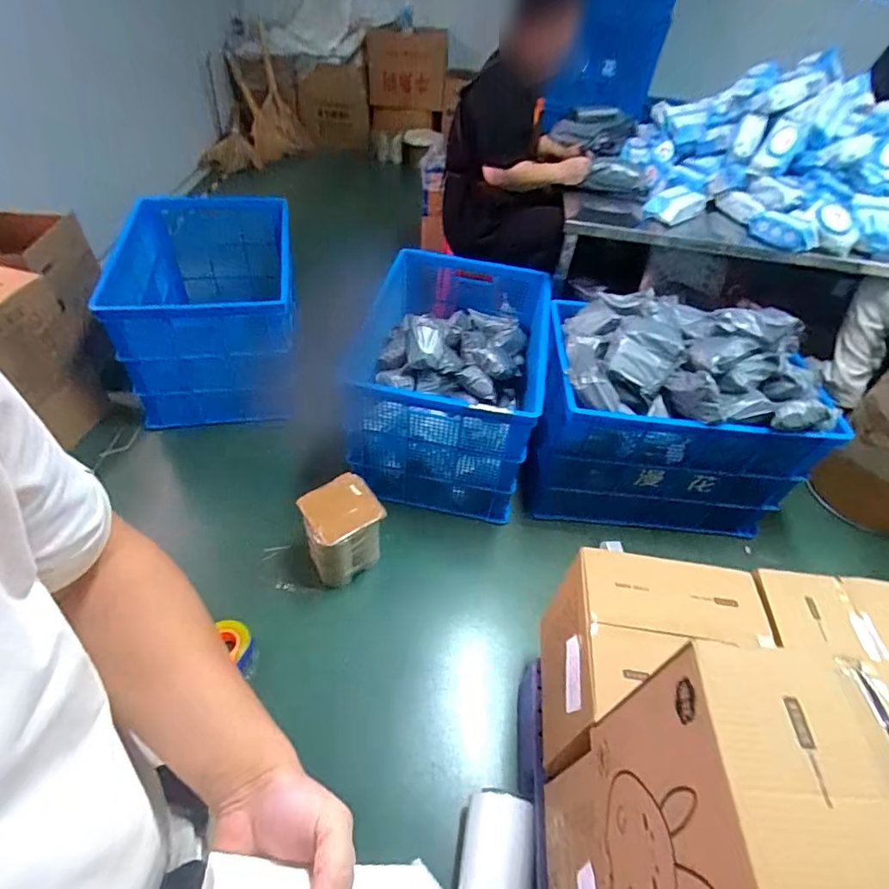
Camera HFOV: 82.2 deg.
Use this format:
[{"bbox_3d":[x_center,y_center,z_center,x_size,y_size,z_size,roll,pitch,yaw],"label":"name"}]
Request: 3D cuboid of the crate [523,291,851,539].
[{"bbox_3d":[0.675,-0.100,1.572,0.756,0.586,0.475,11,47,4],"label":"crate"}]

